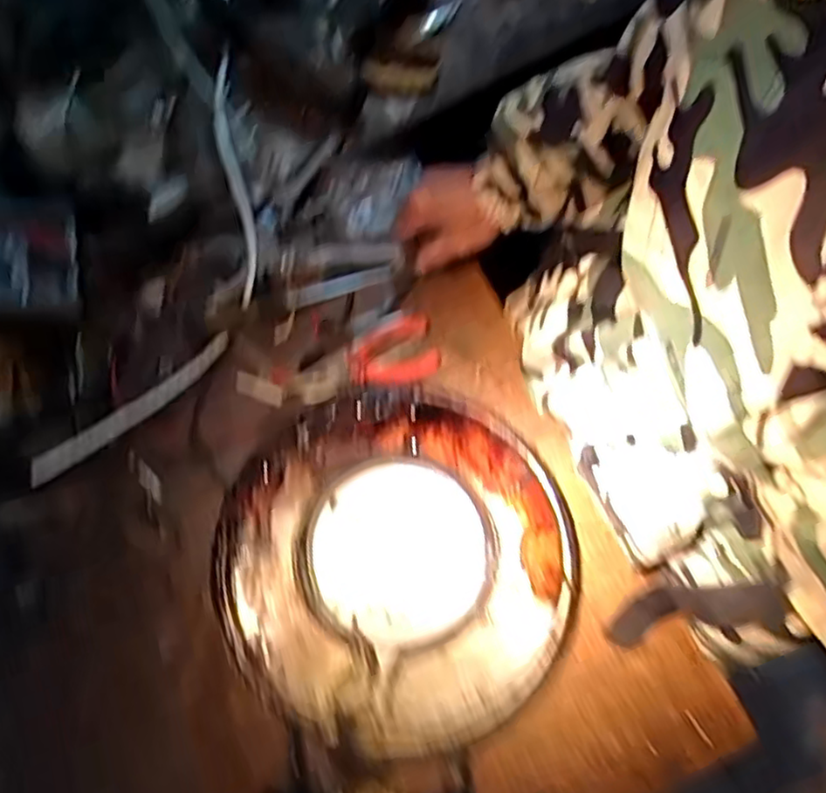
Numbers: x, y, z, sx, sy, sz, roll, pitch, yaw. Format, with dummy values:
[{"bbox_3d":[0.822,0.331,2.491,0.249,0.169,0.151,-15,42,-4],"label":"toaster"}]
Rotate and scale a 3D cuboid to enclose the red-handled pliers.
[{"bbox_3d":[-0.048,-0.035,0.653,0.140,0.020,0.058,-16,73,-7],"label":"red-handled pliers"}]

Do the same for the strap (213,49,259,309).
[{"bbox_3d":[-0.175,-0.217,0.671,0.021,0.030,0.261,-10,88,-5],"label":"strap"}]

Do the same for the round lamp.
[{"bbox_3d":[-0.014,0.136,0.586,0.294,0.044,0.294,1,71,-2],"label":"round lamp"}]

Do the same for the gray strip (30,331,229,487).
[{"bbox_3d":[-0.247,0.008,0.608,0.199,0.031,0.018,-40,77,-14],"label":"gray strip"}]

